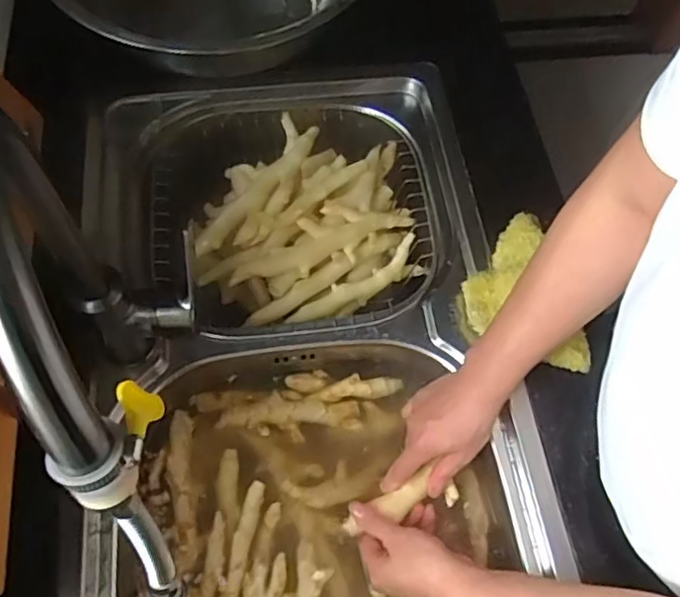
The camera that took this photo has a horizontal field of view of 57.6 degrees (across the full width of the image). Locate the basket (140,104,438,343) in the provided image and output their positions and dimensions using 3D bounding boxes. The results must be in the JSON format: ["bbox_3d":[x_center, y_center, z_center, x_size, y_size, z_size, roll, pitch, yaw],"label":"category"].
[{"bbox_3d":[-0.056,-0.086,0.704,0.293,0.119,0.295,-10,64,-8],"label":"basket"}]

